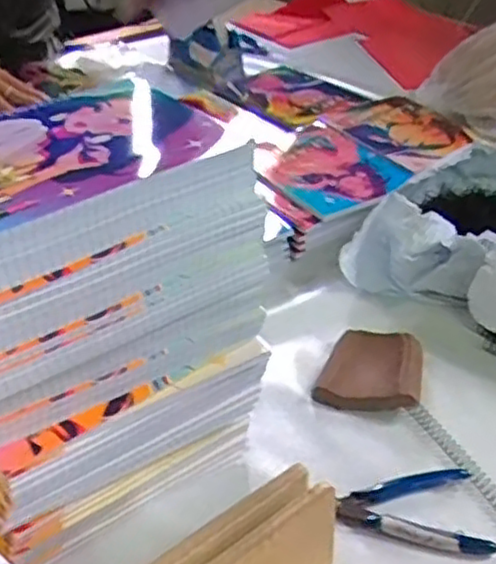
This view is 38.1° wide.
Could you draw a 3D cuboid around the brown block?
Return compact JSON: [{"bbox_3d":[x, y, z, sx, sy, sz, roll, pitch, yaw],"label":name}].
[{"bbox_3d":[0.110,0.075,0.631,0.084,0.033,0.086,10,36,16],"label":"brown block"}]

